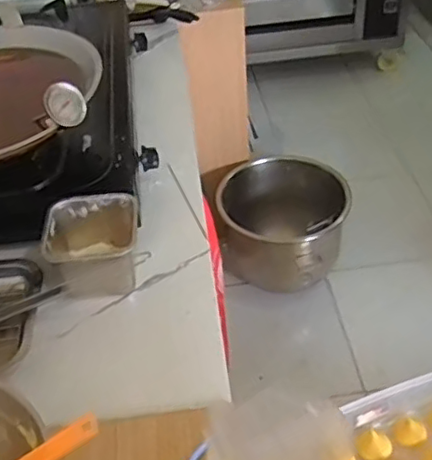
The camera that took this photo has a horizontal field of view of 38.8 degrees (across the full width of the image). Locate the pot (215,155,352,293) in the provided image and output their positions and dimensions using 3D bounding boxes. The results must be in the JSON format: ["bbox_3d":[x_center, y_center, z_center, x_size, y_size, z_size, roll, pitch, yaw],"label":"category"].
[{"bbox_3d":[0.186,-0.009,1.644,0.336,0.238,0.292,3,42,8],"label":"pot"}]

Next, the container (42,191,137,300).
[{"bbox_3d":[-0.155,0.023,0.801,0.121,0.087,0.114,-12,42,-8],"label":"container"}]

